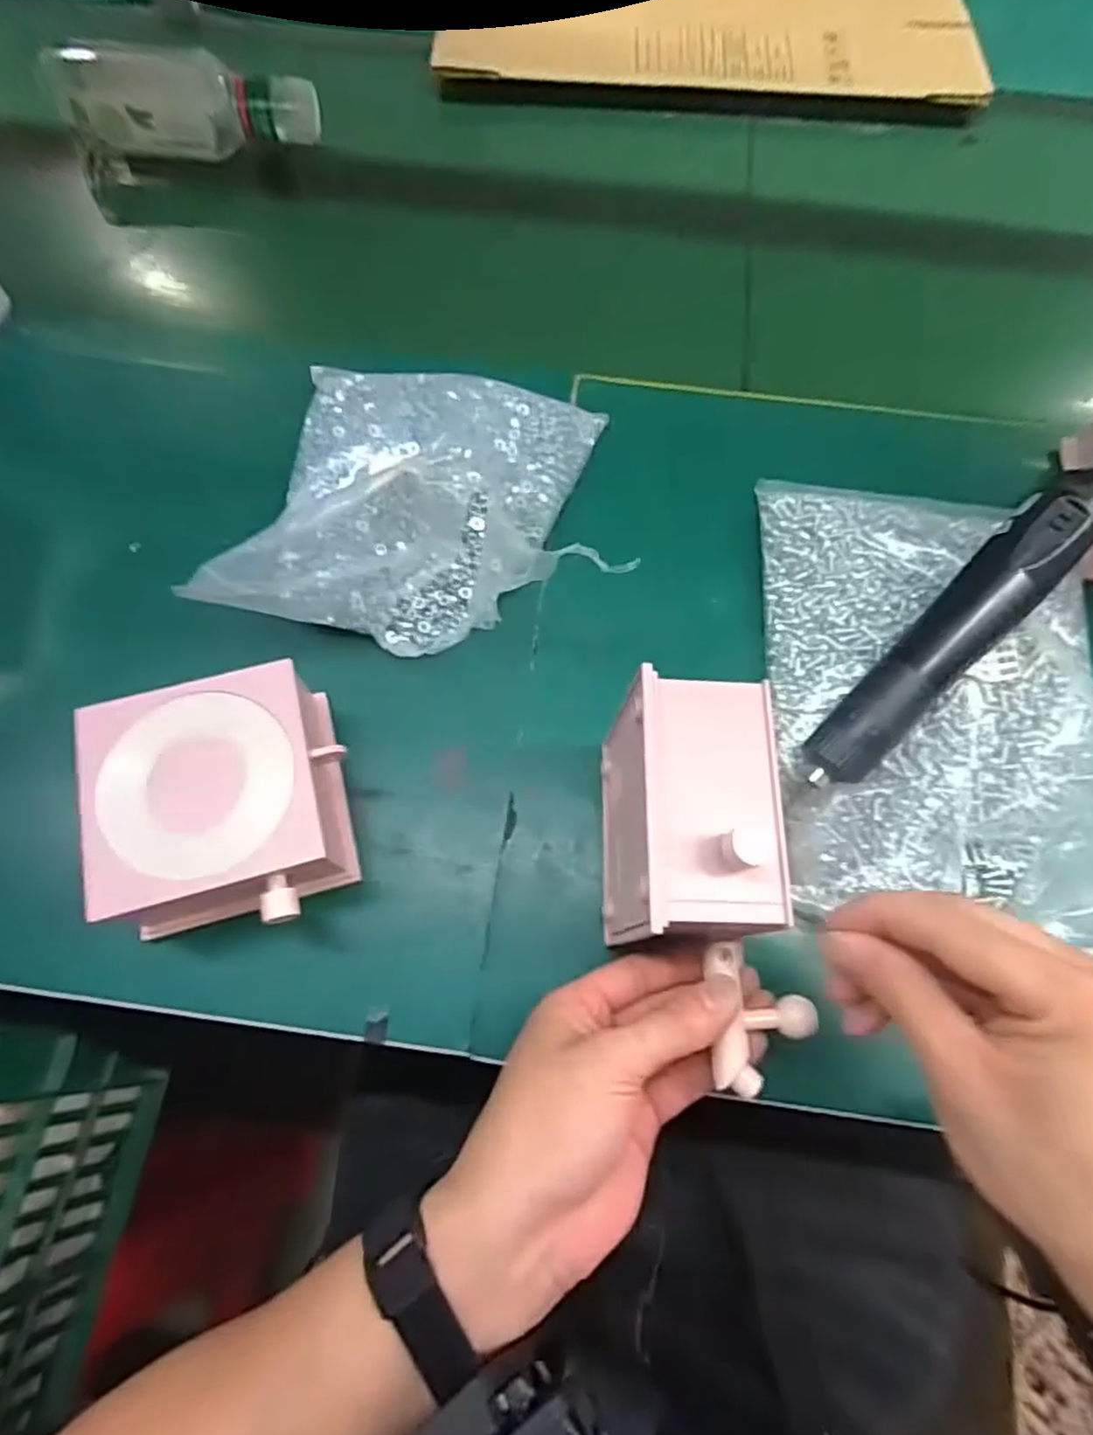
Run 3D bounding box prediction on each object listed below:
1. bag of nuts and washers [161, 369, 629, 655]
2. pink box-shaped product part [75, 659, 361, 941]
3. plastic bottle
[{"bbox_3d":[-0.071,-0.129,0.415,0.194,0.062,0.199,11,70,3],"label":"bag of nuts and washers"},{"bbox_3d":[-0.156,0.044,0.346,0.110,0.065,0.118,-13,71,-5],"label":"pink box-shaped product part"},{"bbox_3d":[-0.293,-0.485,0.571,0.203,0.068,0.067,3,67,0],"label":"plastic bottle"}]

